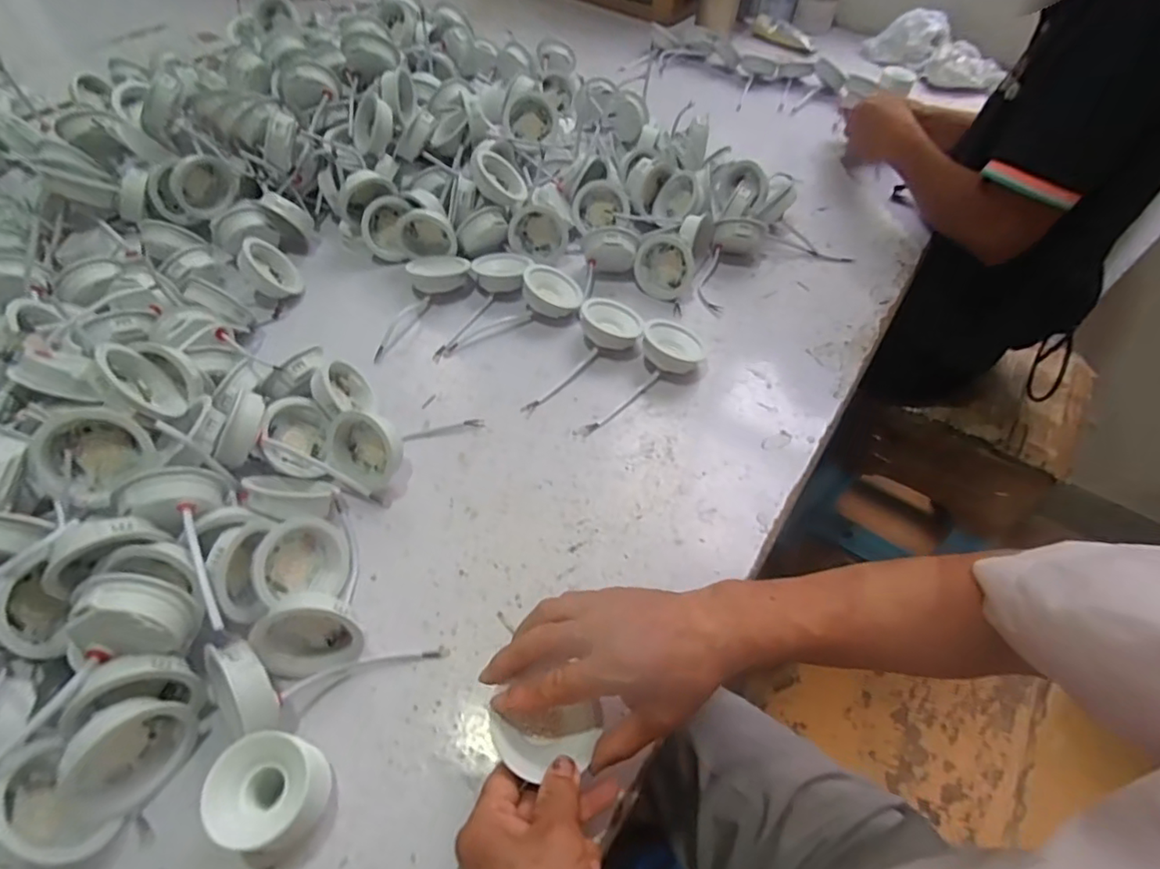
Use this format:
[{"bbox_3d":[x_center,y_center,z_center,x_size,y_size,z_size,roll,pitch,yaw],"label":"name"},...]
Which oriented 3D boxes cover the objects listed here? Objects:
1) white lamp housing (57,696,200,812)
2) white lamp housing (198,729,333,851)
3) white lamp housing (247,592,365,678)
[{"bbox_3d":[-0.282,0.201,0.364,0.034,0.068,0.066,21,55,12],"label":"white lamp housing"},{"bbox_3d":[-0.187,0.219,0.357,0.061,0.057,0.063,4,53,0],"label":"white lamp housing"},{"bbox_3d":[-0.191,0.140,0.406,0.070,0.074,0.031,-3,41,-5],"label":"white lamp housing"}]

